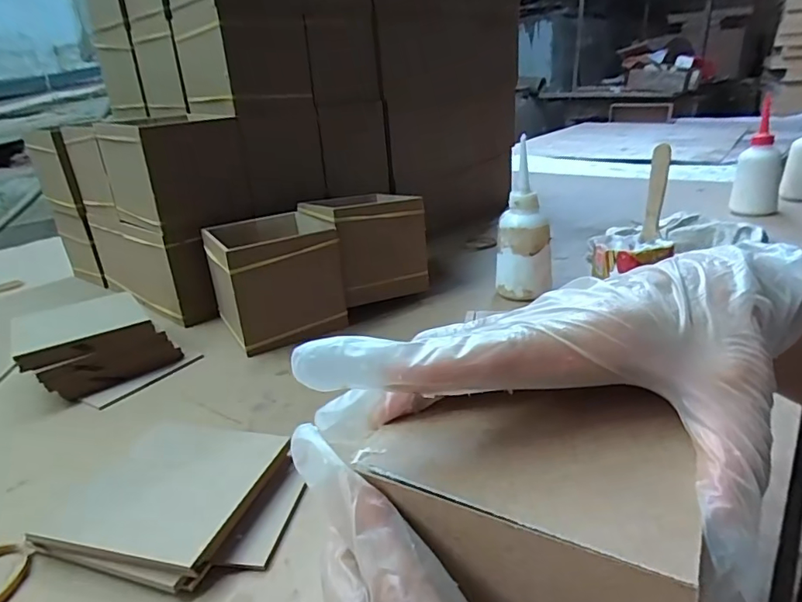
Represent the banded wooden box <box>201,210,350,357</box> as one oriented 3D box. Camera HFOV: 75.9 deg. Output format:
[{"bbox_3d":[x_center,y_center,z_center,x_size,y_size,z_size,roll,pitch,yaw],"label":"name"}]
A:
[{"bbox_3d":[-0.133,-0.025,0.545,0.113,0.107,0.115,-16,26,-26],"label":"banded wooden box"}]

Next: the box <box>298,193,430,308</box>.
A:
[{"bbox_3d":[-0.046,-0.065,0.607,0.110,0.118,0.120,-17,26,-28],"label":"box"}]

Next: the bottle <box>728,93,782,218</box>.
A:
[{"bbox_3d":[0.530,-0.206,0.759,0.059,0.164,0.056,10,27,30],"label":"bottle"}]

